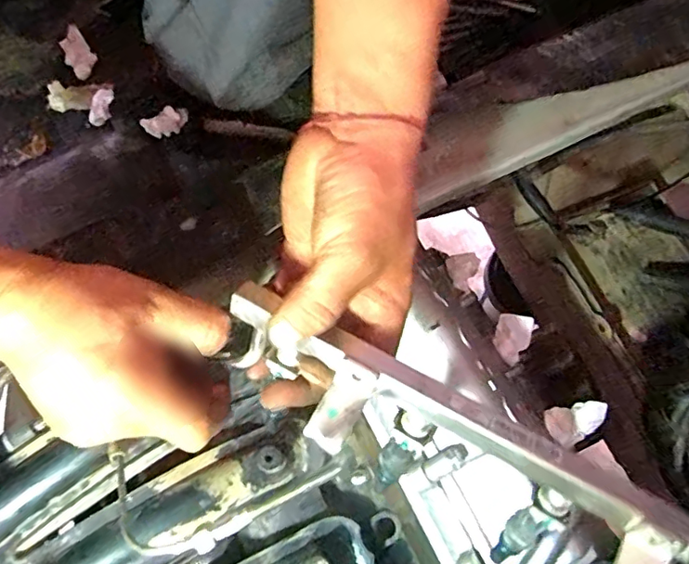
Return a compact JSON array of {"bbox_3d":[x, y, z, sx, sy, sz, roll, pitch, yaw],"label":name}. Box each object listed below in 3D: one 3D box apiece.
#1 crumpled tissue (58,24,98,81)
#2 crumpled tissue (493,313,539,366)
[{"bbox_3d":[-0.268,-0.230,0.548,0.028,0.012,0.055,-34,74,-12],"label":"crumpled tissue"},{"bbox_3d":[0.143,0.046,0.469,0.031,0.024,0.053,35,74,12],"label":"crumpled tissue"}]

